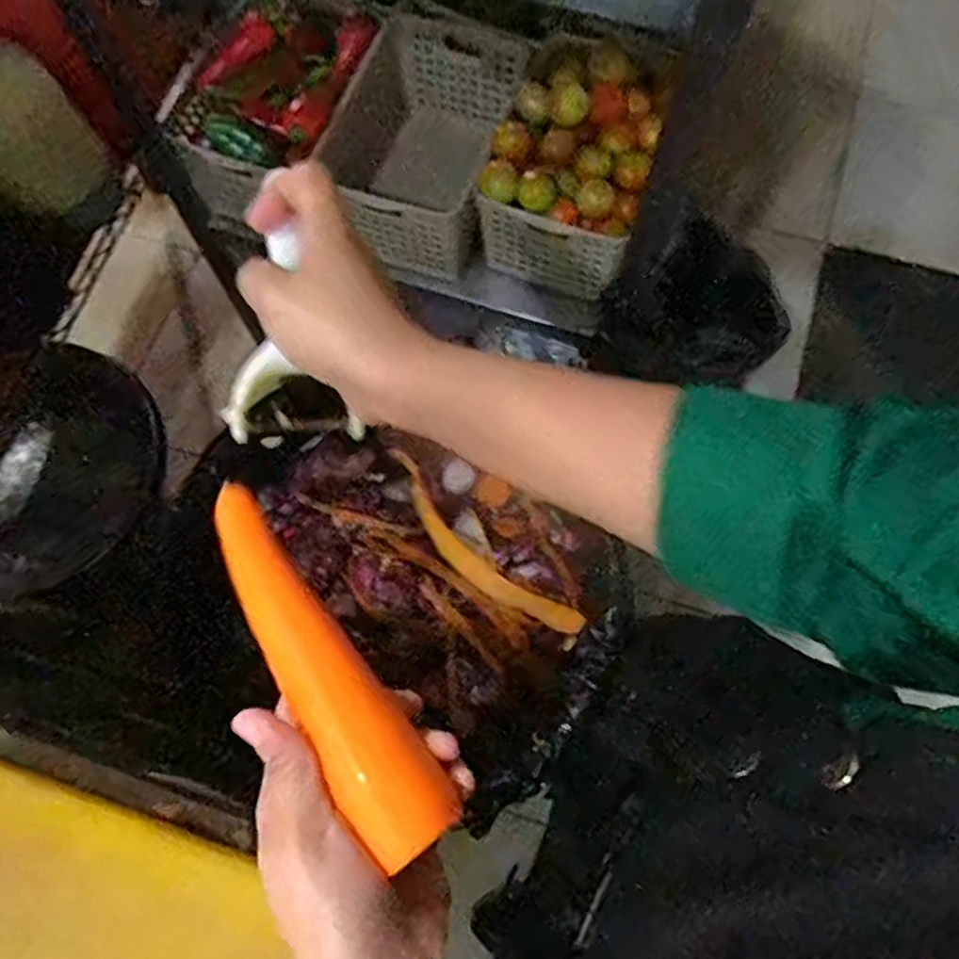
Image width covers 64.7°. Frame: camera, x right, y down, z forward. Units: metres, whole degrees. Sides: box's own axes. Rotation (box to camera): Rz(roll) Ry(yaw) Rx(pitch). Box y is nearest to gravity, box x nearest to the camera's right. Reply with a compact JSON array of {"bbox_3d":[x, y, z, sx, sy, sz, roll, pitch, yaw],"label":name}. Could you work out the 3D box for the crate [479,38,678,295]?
[{"bbox_3d":[0.109,-0.359,0.850,0.165,0.143,0.224,18,72,7],"label":"crate"}]

